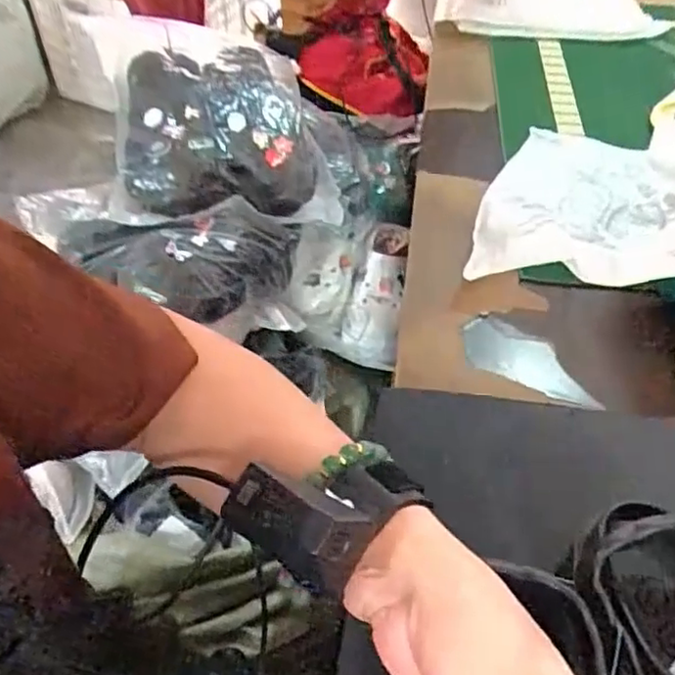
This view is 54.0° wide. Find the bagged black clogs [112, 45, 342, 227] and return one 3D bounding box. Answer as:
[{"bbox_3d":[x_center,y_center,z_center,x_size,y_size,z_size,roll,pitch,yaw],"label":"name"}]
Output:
[{"bbox_3d":[-0.152,-0.254,0.844,0.266,0.154,0.231,-13,48,-13],"label":"bagged black clogs"}]

